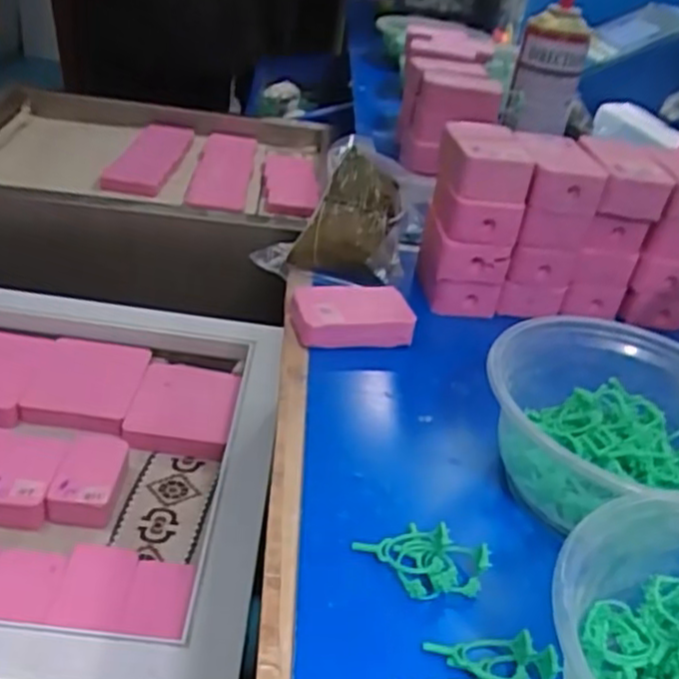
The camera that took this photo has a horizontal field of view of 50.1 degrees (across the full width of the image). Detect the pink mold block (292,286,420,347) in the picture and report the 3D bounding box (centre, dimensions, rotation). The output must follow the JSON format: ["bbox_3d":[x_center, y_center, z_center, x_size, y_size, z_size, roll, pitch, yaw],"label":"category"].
[{"bbox_3d":[0.008,-0.013,0.460,0.071,0.024,0.047,-3,35,-19],"label":"pink mold block"}]

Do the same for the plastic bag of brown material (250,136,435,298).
[{"bbox_3d":[0.008,-0.091,0.532,0.109,0.074,0.104,16,33,10],"label":"plastic bag of brown material"}]

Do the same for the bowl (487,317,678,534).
[{"bbox_3d":[0.137,0.049,0.350,0.136,0.063,0.130,7,33,-4],"label":"bowl"}]

